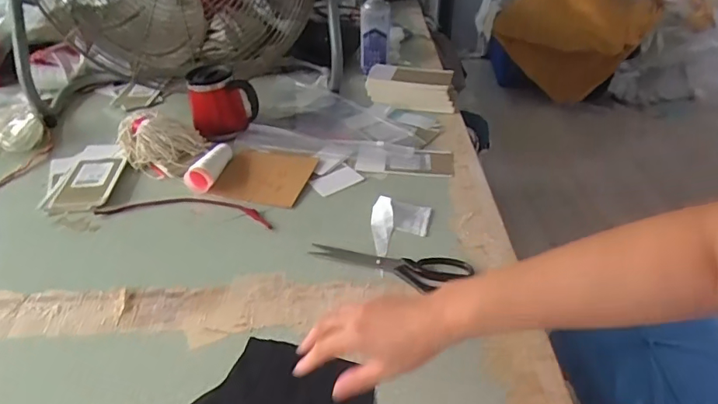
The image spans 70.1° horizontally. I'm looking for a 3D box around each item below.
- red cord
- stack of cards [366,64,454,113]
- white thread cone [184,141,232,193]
[{"bbox_3d":[-0.262,0.010,0.783,0.266,0.009,0.055,4,40,5],"label":"red cord"},{"bbox_3d":[0.109,-0.234,1.034,0.179,0.064,0.078,7,40,9],"label":"stack of cards"},{"bbox_3d":[-0.249,-0.063,0.850,0.047,0.040,0.112,8,40,10],"label":"white thread cone"}]

